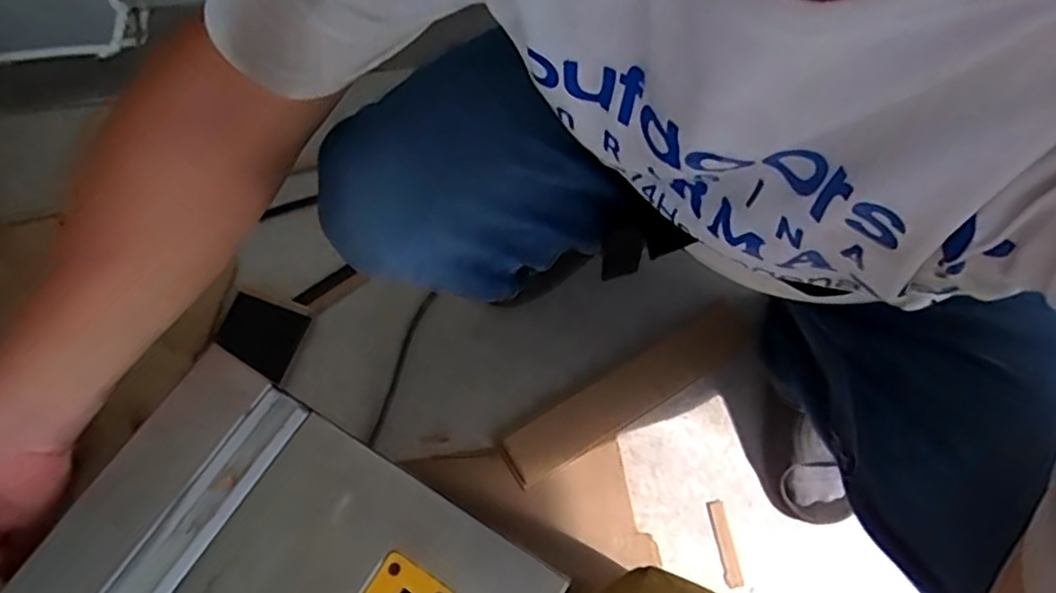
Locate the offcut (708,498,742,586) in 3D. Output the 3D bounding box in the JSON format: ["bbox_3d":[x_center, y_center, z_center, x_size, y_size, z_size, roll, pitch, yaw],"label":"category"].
[{"bbox_3d":[0.206,0.258,0.710,0.016,0.007,0.085,-7,67,-4],"label":"offcut"}]

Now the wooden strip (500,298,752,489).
[{"bbox_3d":[0.117,0.106,0.774,0.317,0.011,0.066,-31,71,-13],"label":"wooden strip"}]

